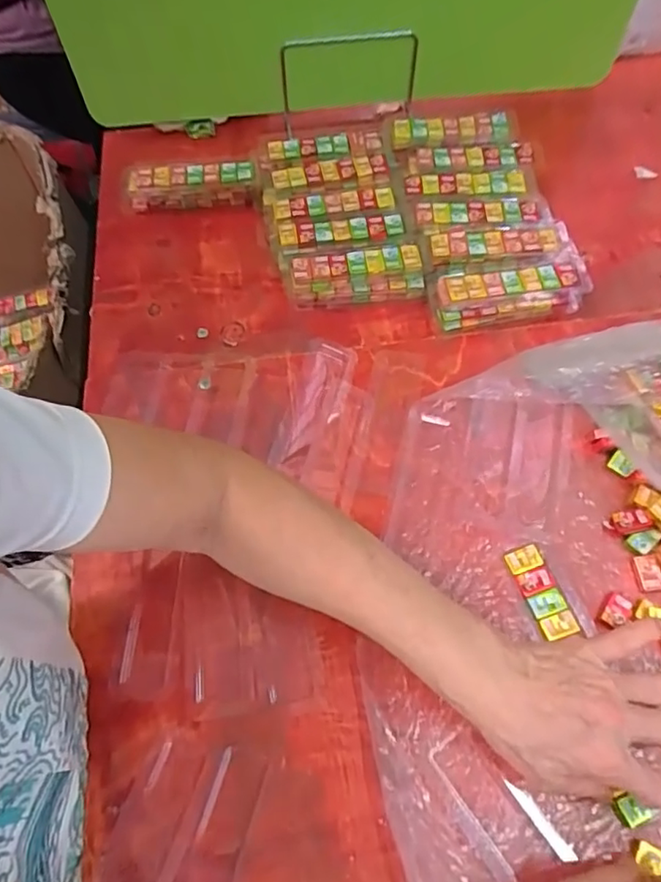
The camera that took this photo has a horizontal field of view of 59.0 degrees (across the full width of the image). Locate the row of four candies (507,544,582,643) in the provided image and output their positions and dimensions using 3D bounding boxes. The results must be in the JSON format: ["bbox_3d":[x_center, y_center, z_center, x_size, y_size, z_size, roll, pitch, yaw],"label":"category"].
[{"bbox_3d":[0.155,0.111,0.431,0.027,0.007,0.067,-19,63,-9],"label":"row of four candies"}]

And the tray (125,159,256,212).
[{"bbox_3d":[-0.148,-0.273,0.622,0.139,0.041,0.039,-5,62,-1],"label":"tray"}]

